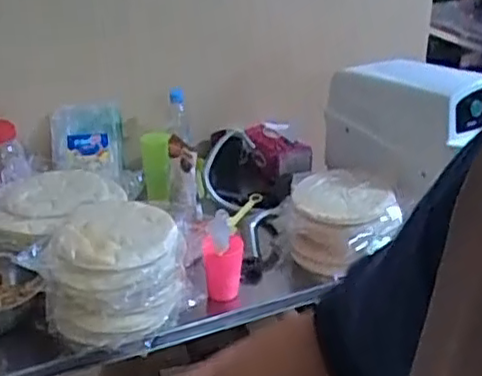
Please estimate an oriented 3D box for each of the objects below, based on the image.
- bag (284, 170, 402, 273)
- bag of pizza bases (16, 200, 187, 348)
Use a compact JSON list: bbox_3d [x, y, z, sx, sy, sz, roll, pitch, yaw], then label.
[{"bbox_3d":[0.207,0.059,1.369,0.212,0.098,0.249,1,27,4],"label":"bag"},{"bbox_3d":[-0.226,0.131,1.175,0.238,0.162,0.279,-2,27,0],"label":"bag of pizza bases"}]

